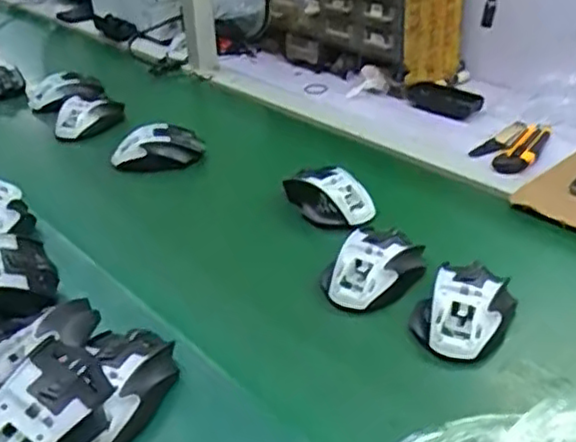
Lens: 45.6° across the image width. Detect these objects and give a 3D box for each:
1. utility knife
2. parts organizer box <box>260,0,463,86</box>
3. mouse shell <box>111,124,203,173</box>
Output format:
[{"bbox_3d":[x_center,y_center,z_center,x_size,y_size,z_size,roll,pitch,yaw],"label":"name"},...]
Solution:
[{"bbox_3d":[0.298,-0.095,0.859,0.038,0.016,0.139,17,37,29],"label":"utility knife"},{"bbox_3d":[0.103,-0.357,1.114,0.336,0.221,0.140,25,41,37],"label":"parts organizer box"},{"bbox_3d":[-0.169,-0.097,0.893,0.119,0.043,0.054,-7,32,-6],"label":"mouse shell"}]

